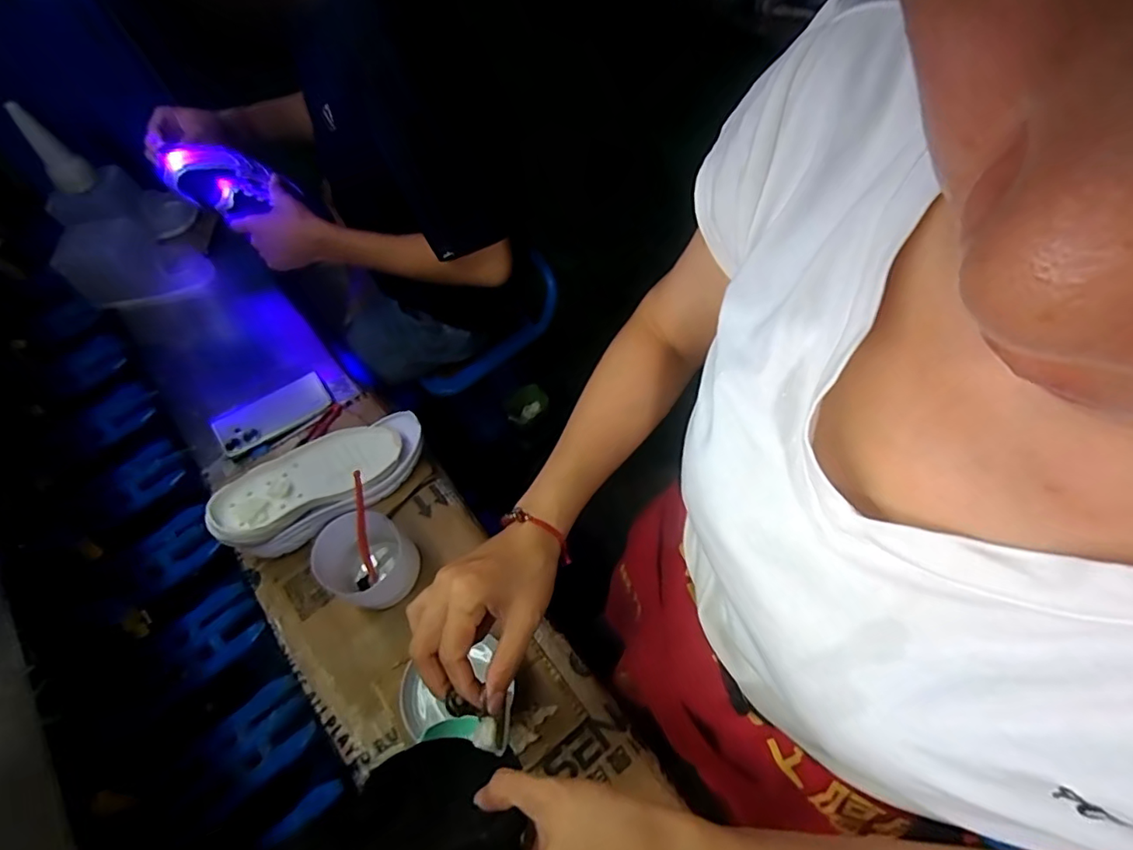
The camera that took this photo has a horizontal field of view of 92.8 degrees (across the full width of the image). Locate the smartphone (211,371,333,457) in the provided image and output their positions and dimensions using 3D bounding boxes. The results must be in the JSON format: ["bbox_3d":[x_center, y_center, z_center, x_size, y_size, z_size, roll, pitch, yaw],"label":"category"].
[{"bbox_3d":[-0.425,-0.018,0.781,0.156,0.010,0.075,-31,69,-15],"label":"smartphone"}]

